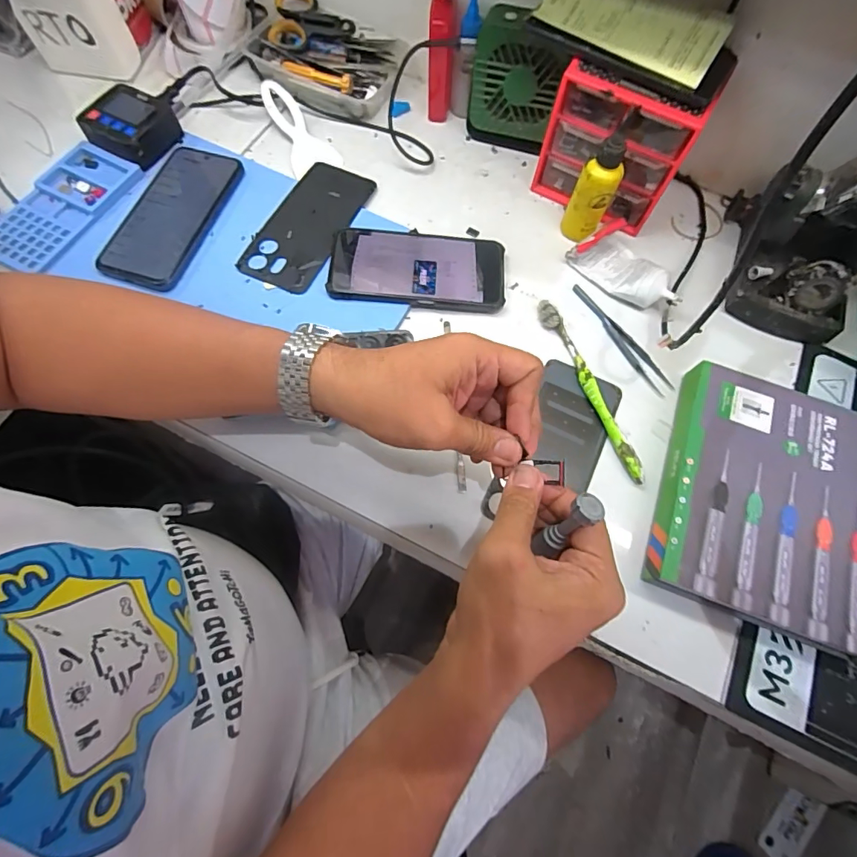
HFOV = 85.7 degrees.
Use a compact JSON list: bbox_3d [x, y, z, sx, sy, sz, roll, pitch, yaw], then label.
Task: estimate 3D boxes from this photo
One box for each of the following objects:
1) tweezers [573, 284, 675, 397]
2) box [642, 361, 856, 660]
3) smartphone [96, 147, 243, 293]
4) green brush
[{"bbox_3d":[0.183,-0.087,0.437,0.021,0.007,0.130,-29,73,-12],"label":"tweezers"},{"bbox_3d":[0.273,0.056,0.373,0.161,0.036,0.193,20,70,5],"label":"box"},{"bbox_3d":[-0.247,-0.207,0.447,0.079,0.011,0.163,14,70,3],"label":"smartphone"},{"bbox_3d":[0.144,-0.037,0.413,0.015,0.015,0.182,-20,72,-9],"label":"green brush"}]

